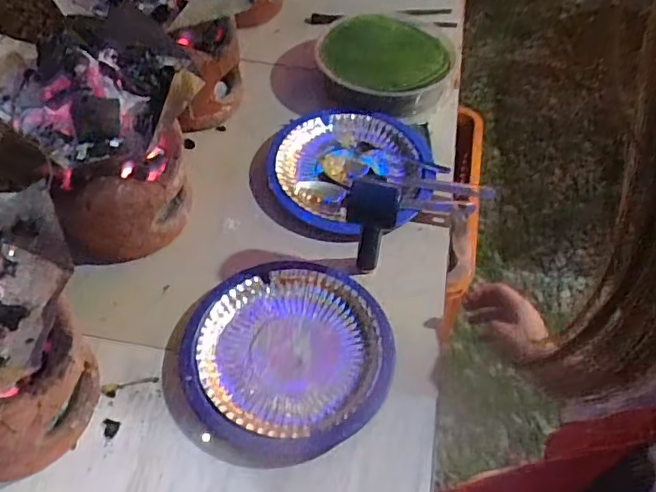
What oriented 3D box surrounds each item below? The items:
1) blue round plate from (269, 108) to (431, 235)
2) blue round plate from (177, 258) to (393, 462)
[{"bbox_3d":[0.036,-0.122,0.903,0.249,0.041,0.240,1,54,-2],"label":"blue round plate"},{"bbox_3d":[-0.050,0.129,0.713,0.248,0.025,0.251,1,54,-2],"label":"blue round plate"}]

